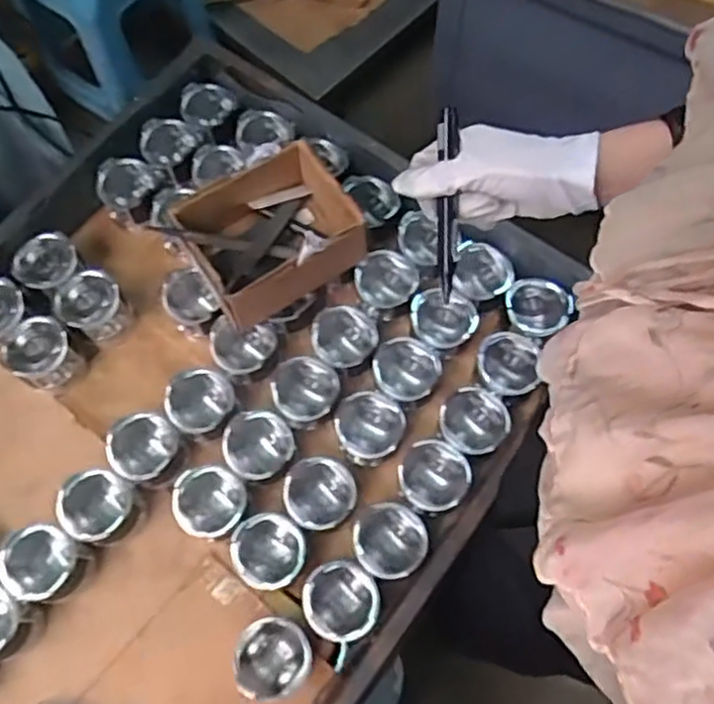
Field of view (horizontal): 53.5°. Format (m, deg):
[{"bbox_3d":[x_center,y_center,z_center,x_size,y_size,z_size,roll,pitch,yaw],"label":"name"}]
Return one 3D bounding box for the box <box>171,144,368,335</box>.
[{"bbox_3d":[-0.109,-0.147,0.892,0.196,0.108,0.153,-32,72,-11],"label":"box"}]

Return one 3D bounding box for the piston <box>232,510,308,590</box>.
[{"bbox_3d":[-0.102,0.236,0.836,0.082,0.063,0.083,0,69,0],"label":"piston"}]

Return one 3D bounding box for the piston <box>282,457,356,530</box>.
[{"bbox_3d":[-0.043,0.172,0.847,0.083,0.054,0.080,15,70,6],"label":"piston"}]

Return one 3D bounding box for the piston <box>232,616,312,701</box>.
[{"bbox_3d":[-0.092,0.340,0.790,0.084,0.077,0.079,0,69,0],"label":"piston"}]

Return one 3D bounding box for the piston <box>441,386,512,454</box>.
[{"bbox_3d":[0.144,0.090,0.882,0.080,0.055,0.084,24,71,9],"label":"piston"}]

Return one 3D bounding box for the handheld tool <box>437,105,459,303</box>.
[{"bbox_3d":[0.063,-0.103,0.502,0.013,0.014,0.131,0,101,0],"label":"handheld tool"}]

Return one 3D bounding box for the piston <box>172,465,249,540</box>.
[{"bbox_3d":[-0.174,0.185,0.856,0.078,0.074,0.076,0,69,0],"label":"piston"}]

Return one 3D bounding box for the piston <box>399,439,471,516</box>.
[{"bbox_3d":[0.090,0.155,0.860,0.084,0.055,0.079,0,69,0],"label":"piston"}]

